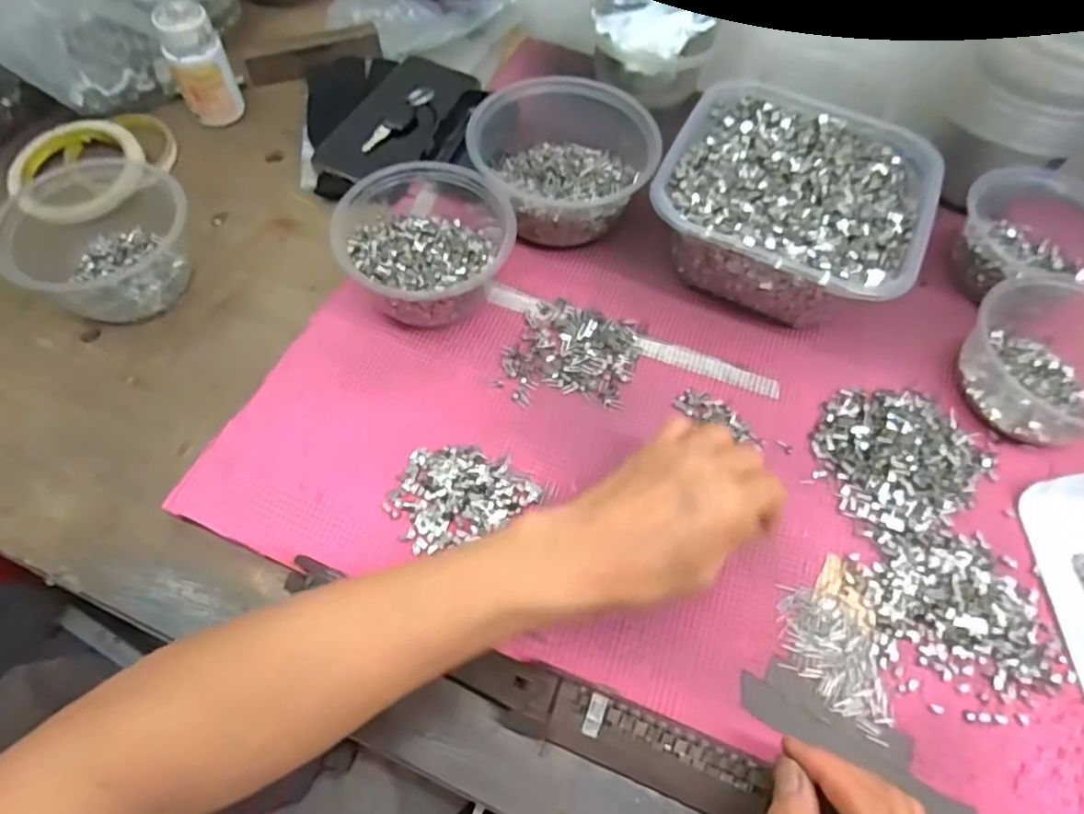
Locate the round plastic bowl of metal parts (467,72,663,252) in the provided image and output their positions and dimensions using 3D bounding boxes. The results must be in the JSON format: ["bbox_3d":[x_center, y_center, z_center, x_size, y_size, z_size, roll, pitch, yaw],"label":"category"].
[{"bbox_3d":[0.014,-0.177,0.474,0.129,0.067,0.116,19,61,7],"label":"round plastic bowl of metal parts"}]

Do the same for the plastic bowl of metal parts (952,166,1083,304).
[{"bbox_3d":[0.353,-0.119,0.457,0.099,0.051,0.102,2,60,-3],"label":"plastic bowl of metal parts"}]

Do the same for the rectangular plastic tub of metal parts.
[{"bbox_3d":[0.172,-0.140,0.458,0.172,0.065,0.168,23,62,10],"label":"rectangular plastic tub of metal parts"}]

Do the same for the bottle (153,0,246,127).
[{"bbox_3d":[-0.273,-0.271,0.515,0.044,0.081,0.043,-21,64,-15],"label":"bottle"}]

